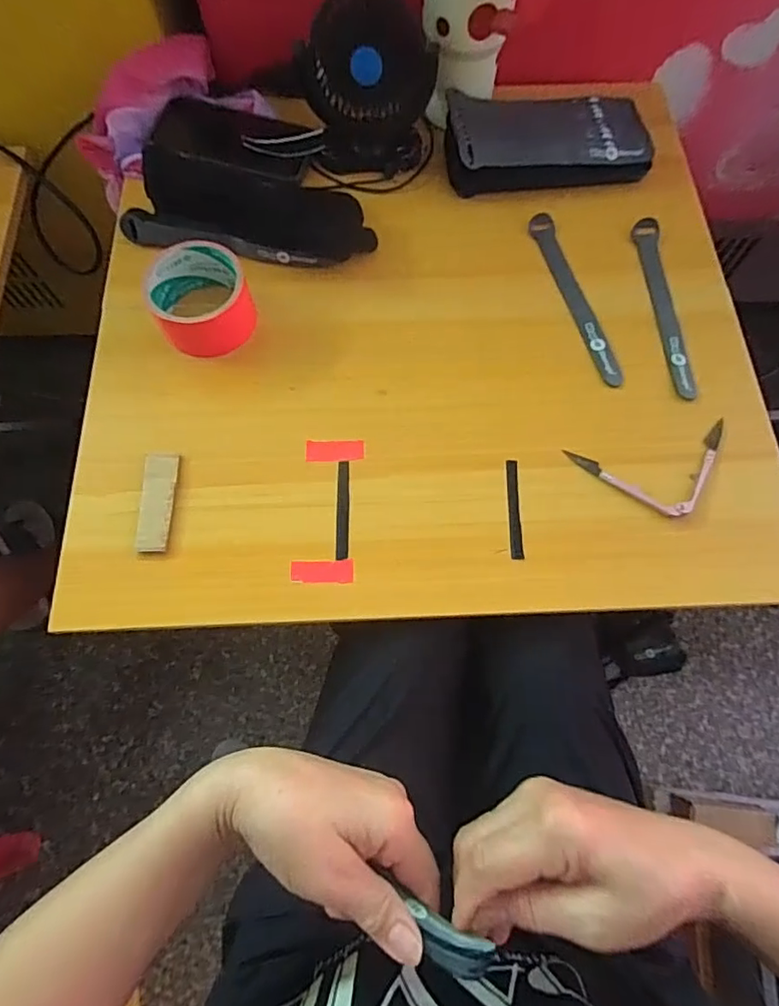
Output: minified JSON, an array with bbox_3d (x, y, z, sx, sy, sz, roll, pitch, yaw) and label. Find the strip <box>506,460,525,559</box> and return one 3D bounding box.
[{"bbox_3d":[0.101,0.004,0.430,0.010,0.004,0.083,1,70,1],"label":"strip"}]

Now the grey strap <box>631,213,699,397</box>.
[{"bbox_3d":[0.253,-0.184,0.492,0.024,0.008,0.194,-2,70,0],"label":"grey strap"}]

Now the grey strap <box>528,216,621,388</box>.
[{"bbox_3d":[0.171,-0.193,0.497,0.023,0.006,0.193,-15,71,3],"label":"grey strap"}]

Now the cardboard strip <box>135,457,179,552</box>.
[{"bbox_3d":[-0.187,-0.001,0.428,0.025,0.005,0.081,-1,69,-5],"label":"cardboard strip"}]

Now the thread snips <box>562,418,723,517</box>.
[{"bbox_3d":[0.223,-0.024,0.436,0.135,0.011,0.073,-10,71,-3],"label":"thread snips"}]

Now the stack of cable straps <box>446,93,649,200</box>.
[{"bbox_3d":[0.157,-0.365,0.534,0.202,0.041,0.098,-7,71,-2],"label":"stack of cable straps"}]

